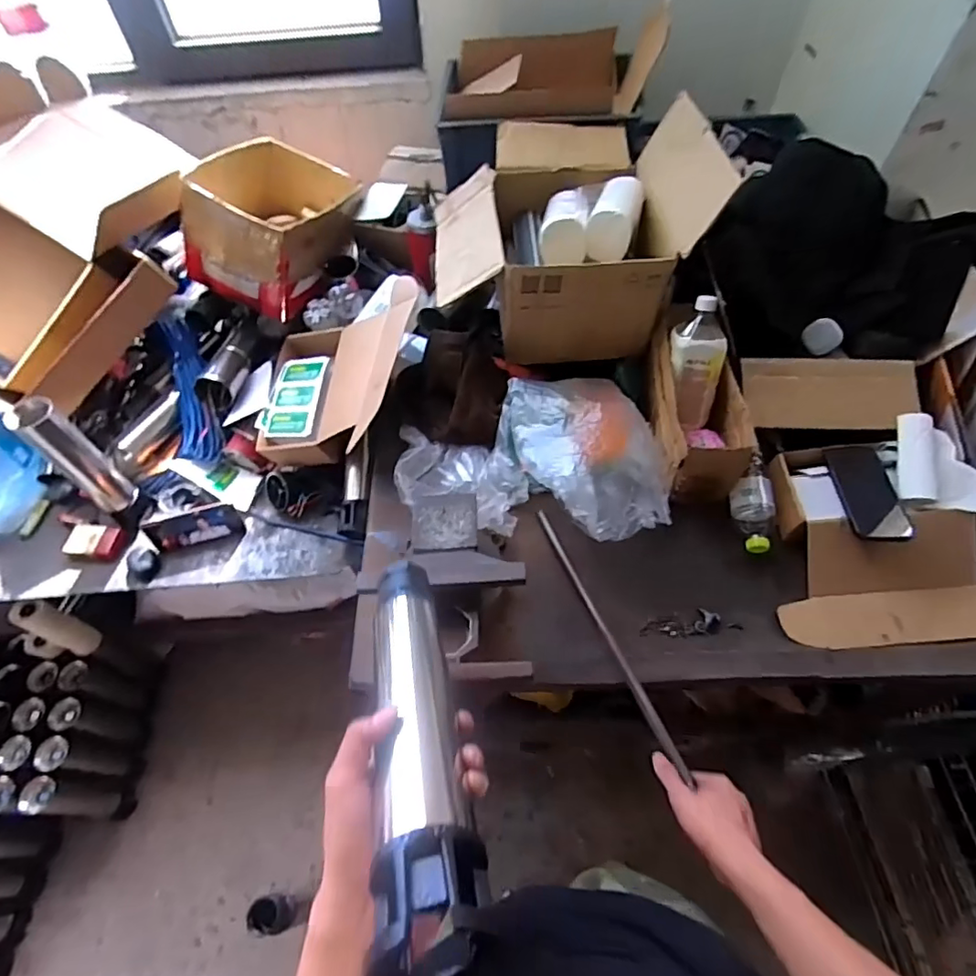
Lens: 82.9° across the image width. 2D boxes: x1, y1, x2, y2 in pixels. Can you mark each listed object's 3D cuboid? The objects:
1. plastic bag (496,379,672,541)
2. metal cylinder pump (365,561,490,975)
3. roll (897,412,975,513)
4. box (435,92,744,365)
[{"bbox_3d":[0.156,-0.064,0.867,0.207,0.133,0.286,-32,62,-17],"label":"plastic bag"},{"bbox_3d":[-0.057,0.167,0.432,0.066,0.059,0.351,-11,26,-5],"label":"metal cylinder pump"},{"bbox_3d":[0.690,-0.034,0.854,0.118,0.050,0.136,11,79,8],"label":"roll"},{"bbox_3d":[0.121,-0.486,0.969,0.415,0.267,0.426,-4,58,-1],"label":"box"}]

